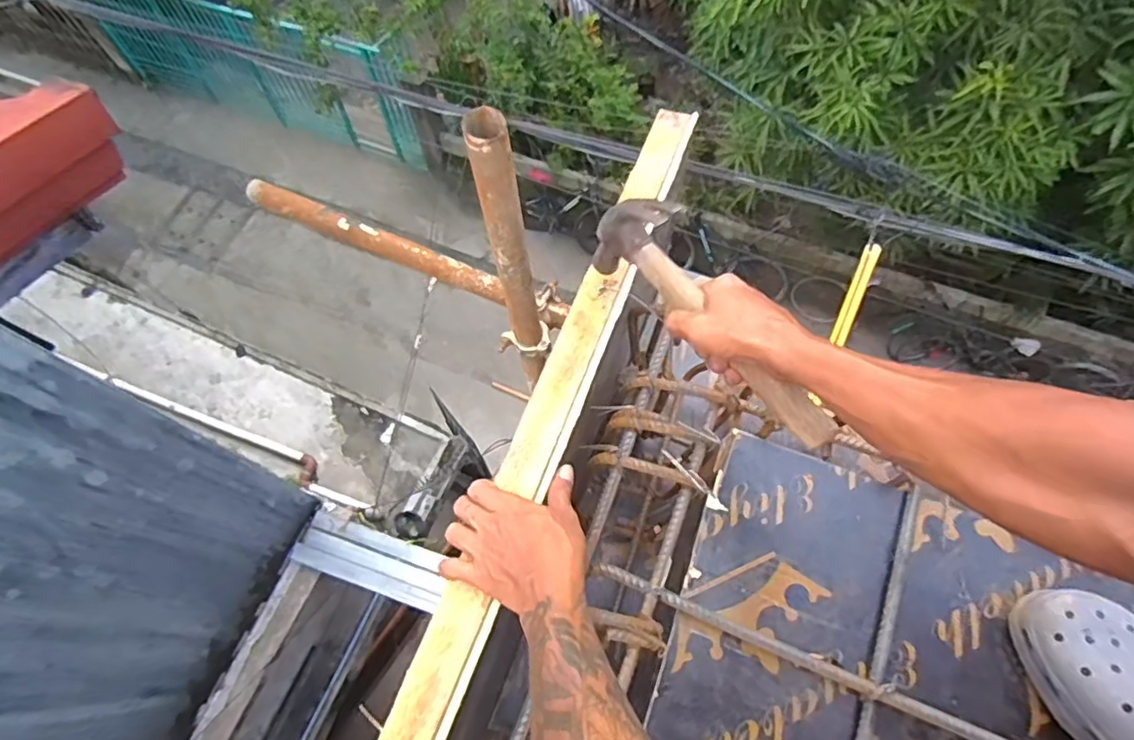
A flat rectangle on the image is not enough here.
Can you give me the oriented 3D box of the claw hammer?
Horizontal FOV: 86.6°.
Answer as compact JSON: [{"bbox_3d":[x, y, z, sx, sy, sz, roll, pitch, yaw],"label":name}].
[{"bbox_3d":[0.127,-0.042,0.535,0.043,0.112,0.275,-37,78,-14],"label":"claw hammer"}]

